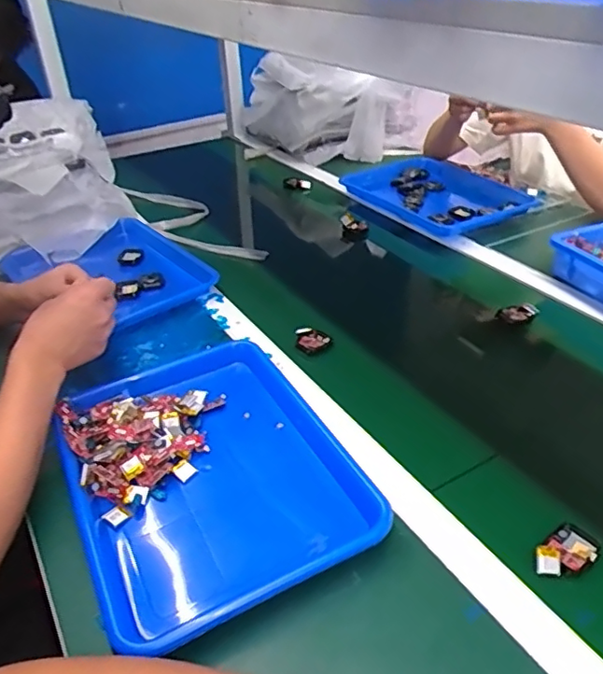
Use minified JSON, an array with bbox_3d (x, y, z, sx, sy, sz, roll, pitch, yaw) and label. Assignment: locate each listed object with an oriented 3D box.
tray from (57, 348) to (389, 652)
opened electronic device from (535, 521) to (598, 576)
[{"bbox_3d":[-0.092,0.129,0.574,0.253,0.036,0.317,-20,38,-21],"label":"tray"},{"bbox_3d":[0.227,0.185,0.500,0.062,0.014,0.036,-24,39,-26],"label":"opened electronic device"}]

